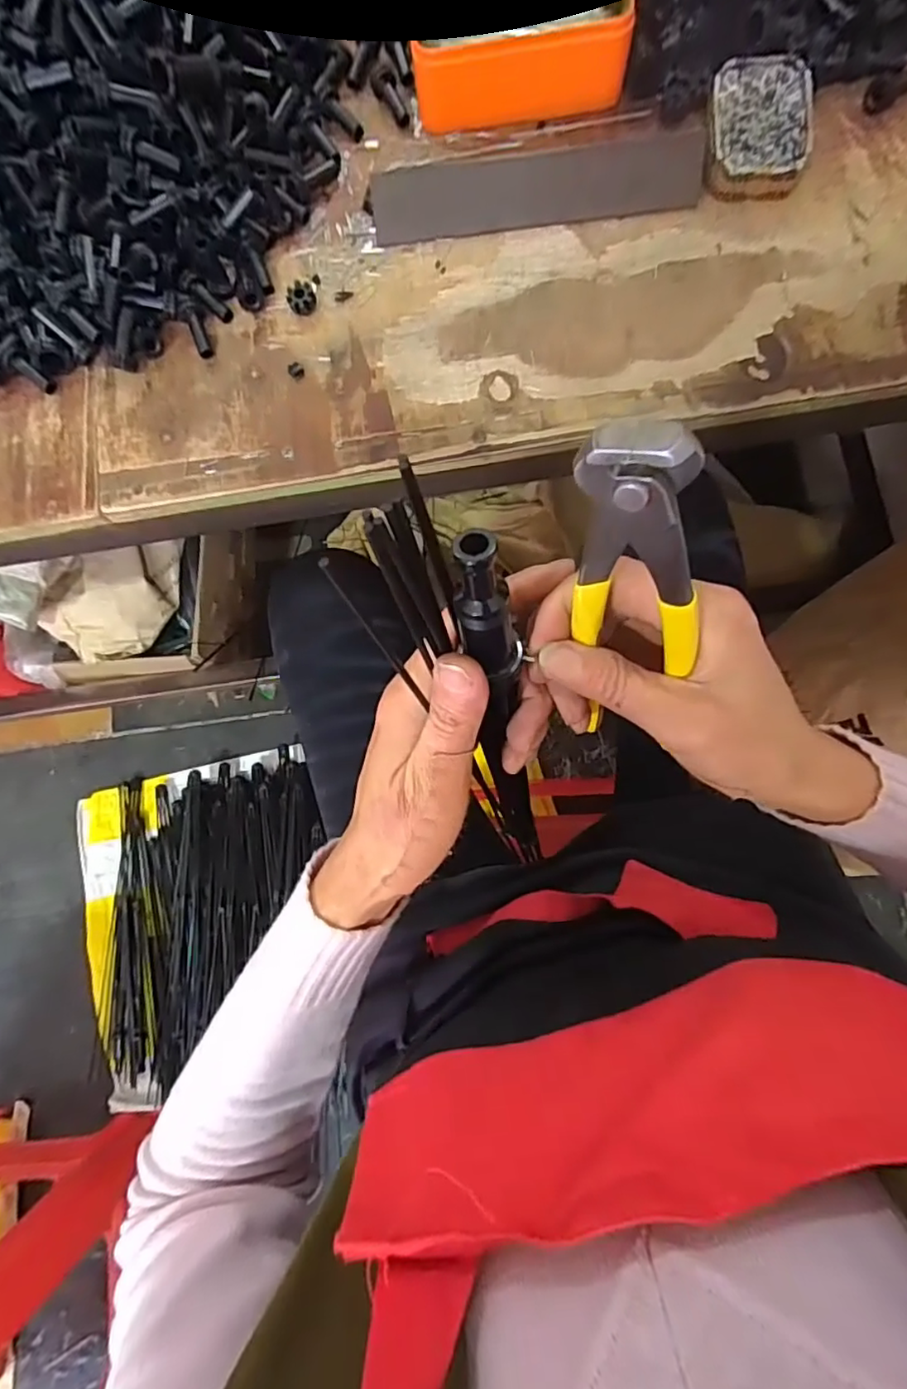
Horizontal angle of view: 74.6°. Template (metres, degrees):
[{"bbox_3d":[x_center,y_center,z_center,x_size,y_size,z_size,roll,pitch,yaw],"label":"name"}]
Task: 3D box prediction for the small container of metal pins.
[{"bbox_3d":[0.200,-0.373,0.390,0.062,0.018,0.088,6,81,4],"label":"small container of metal pins"}]

